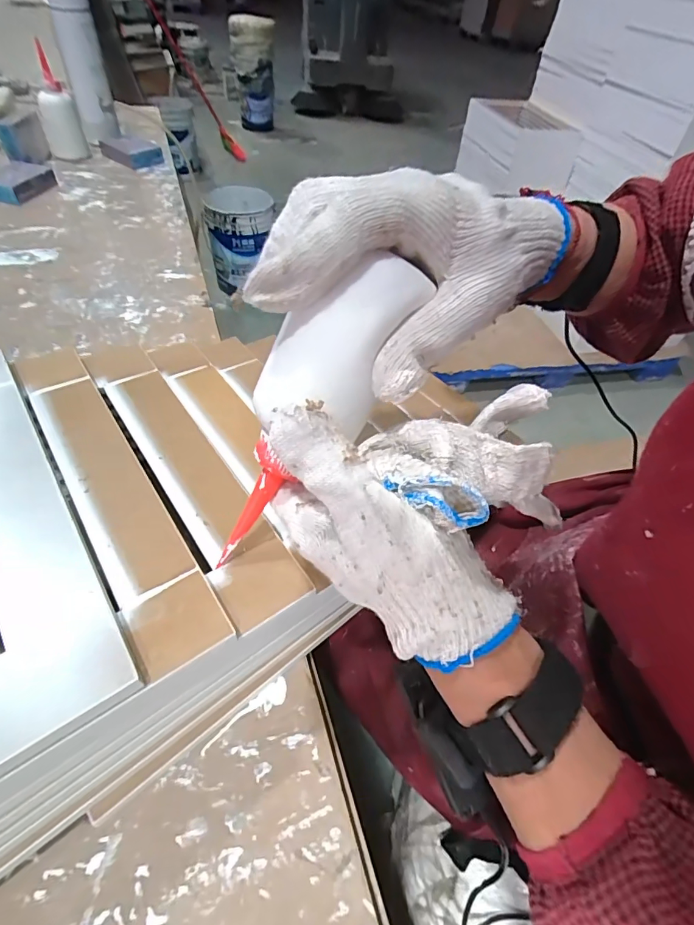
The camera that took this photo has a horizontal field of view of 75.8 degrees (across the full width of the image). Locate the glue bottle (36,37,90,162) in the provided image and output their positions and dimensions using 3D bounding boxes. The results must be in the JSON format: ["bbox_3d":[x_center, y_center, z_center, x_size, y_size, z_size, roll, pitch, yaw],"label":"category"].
[{"bbox_3d":[-0.519,-0.638,0.798,0.060,0.155,0.051,-19,55,-21],"label":"glue bottle"}]

